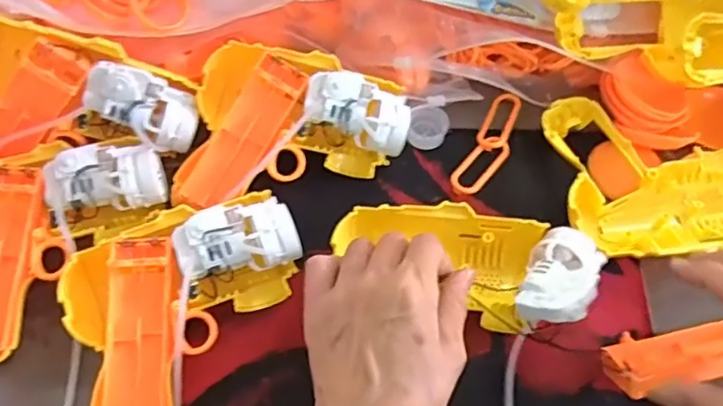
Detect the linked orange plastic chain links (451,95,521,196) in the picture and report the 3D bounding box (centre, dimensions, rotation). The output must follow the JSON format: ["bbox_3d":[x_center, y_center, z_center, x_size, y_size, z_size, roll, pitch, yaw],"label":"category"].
[{"bbox_3d":[0.095,-0.043,0.424,0.027,0.008,0.094,28,67,11],"label":"linked orange plastic chain links"}]

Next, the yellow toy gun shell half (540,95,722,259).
[{"bbox_3d":[0.204,-0.024,0.399,0.129,0.037,0.124,-10,65,-7],"label":"yellow toy gun shell half"}]

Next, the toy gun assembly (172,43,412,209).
[{"bbox_3d":[-0.049,-0.057,0.390,0.158,0.048,0.088,-12,66,-7],"label":"toy gun assembly"}]

